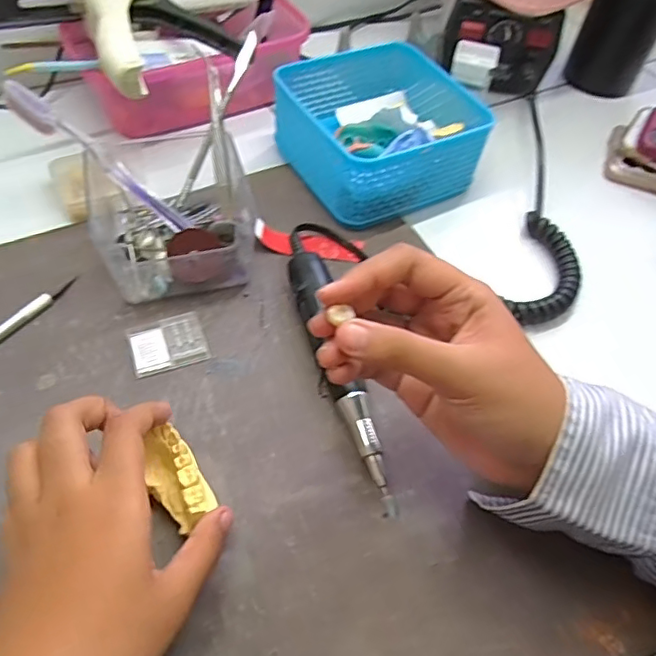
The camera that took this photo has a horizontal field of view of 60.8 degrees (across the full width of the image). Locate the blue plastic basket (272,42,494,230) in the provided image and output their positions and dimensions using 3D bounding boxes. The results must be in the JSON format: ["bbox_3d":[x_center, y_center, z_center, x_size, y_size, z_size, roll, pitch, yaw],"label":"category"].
[{"bbox_3d":[0.042,-0.157,0.444,0.140,0.059,0.130,-26,61,-21],"label":"blue plastic basket"}]

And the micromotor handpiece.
[{"bbox_3d":[0.002,0.018,0.338,0.026,0.023,0.189,-9,57,-11],"label":"micromotor handpiece"}]

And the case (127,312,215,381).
[{"bbox_3d":[-0.099,0.009,0.346,0.045,0.006,0.036,-17,58,-16],"label":"case"}]

